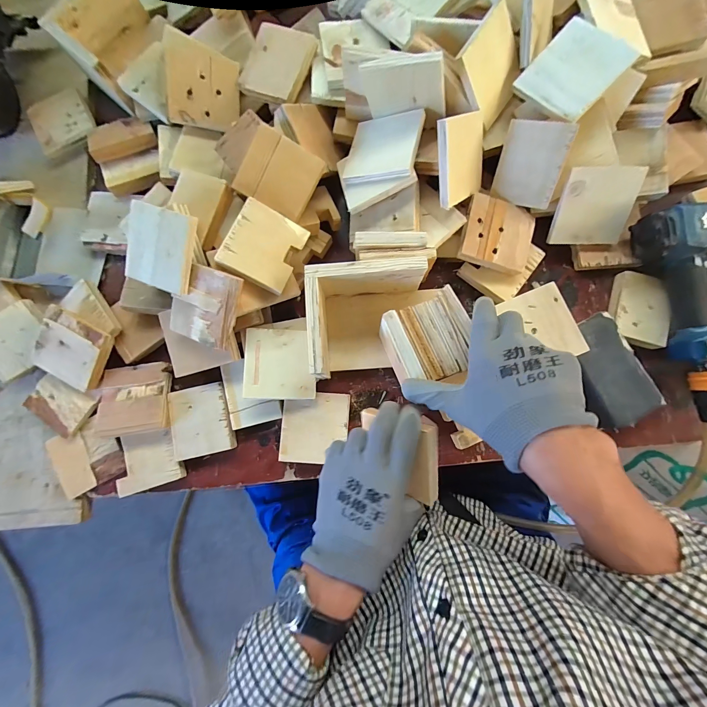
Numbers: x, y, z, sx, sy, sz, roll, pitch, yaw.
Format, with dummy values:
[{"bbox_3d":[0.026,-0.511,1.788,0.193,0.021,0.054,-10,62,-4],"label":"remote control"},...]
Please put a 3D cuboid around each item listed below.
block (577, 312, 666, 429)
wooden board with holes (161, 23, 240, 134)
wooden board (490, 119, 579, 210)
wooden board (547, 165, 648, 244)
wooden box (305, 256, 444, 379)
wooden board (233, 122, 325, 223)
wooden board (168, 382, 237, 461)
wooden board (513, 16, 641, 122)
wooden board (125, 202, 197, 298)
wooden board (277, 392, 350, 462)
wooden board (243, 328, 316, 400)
[{"bbox_3d":[0.324,0.021,0.405,0.083,0.019,0.136,-20,82,-2],"label":"block"},{"bbox_3d":[-0.206,-0.370,0.441,0.092,0.018,0.103,1,112,-17],"label":"wooden board with holes"},{"bbox_3d":[0.218,-0.234,0.398,0.073,0.089,0.009,23,44,23],"label":"wooden board"},{"bbox_3d":[0.314,-0.189,0.416,0.091,0.007,0.091,0,123,1],"label":"wooden board"},{"bbox_3d":[0.023,-0.042,0.407,0.151,0.089,0.131,-4,82,0],"label":"wooden box"},{"bbox_3d":[-0.092,-0.223,0.401,0.089,0.010,0.081,30,99,-6],"label":"wooden board"},{"bbox_3d":[-0.204,0.089,0.424,0.078,0.009,0.090,-13,82,-1],"label":"wooden board"},{"bbox_3d":[0.258,-0.332,0.377,0.088,0.008,0.095,46,103,9],"label":"wooden board"},{"bbox_3d":[-0.230,-0.124,0.377,0.091,0.007,0.089,19,105,11],"label":"wooden board"},{"bbox_3d":[-0.051,0.097,0.419,0.085,0.012,0.089,4,82,1],"label":"wooden board"},{"bbox_3d":[-0.095,0.013,0.415,0.087,0.006,0.091,1,74,-12],"label":"wooden board"}]

